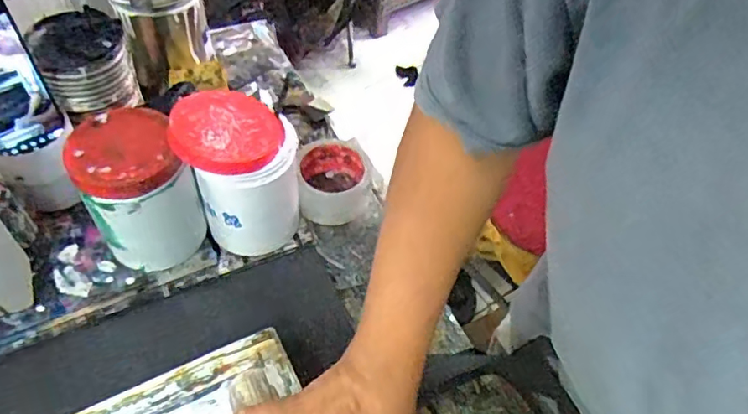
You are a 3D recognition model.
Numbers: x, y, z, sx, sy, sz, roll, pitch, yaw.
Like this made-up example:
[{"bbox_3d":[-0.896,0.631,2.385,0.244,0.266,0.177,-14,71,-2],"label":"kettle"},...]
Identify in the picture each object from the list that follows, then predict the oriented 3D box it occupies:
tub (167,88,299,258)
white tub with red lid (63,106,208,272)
[{"bbox_3d":[-0.135,-0.027,0.591,0.112,0.180,0.103,-13,54,-14],"label":"tub"},{"bbox_3d":[-0.230,-0.012,0.560,0.092,0.144,0.094,2,51,-3],"label":"white tub with red lid"}]

